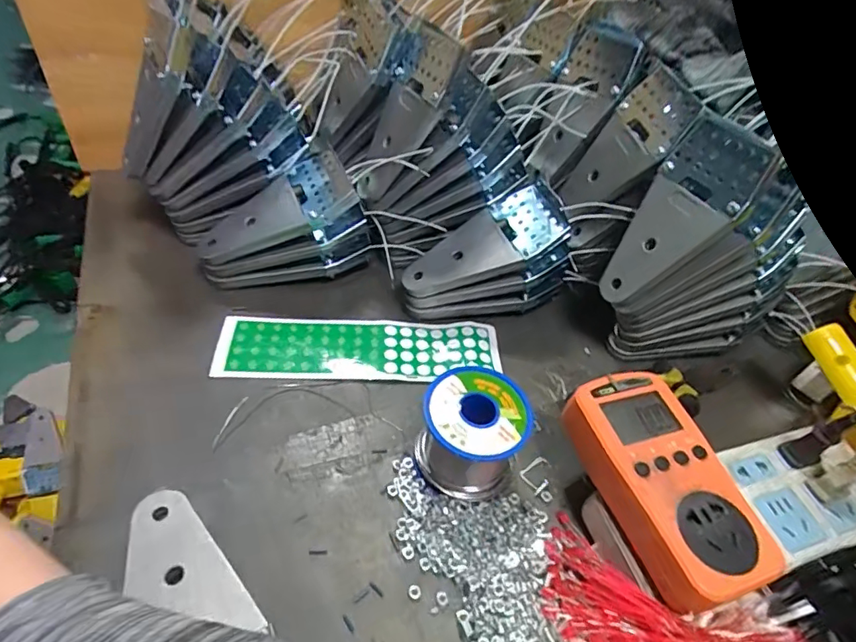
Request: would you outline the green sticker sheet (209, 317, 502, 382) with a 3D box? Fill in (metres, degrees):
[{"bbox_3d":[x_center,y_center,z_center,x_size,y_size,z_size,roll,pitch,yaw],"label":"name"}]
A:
[{"bbox_3d":[-0.052,0.022,0.416,0.217,0.006,0.059,2,44,-6],"label":"green sticker sheet"}]

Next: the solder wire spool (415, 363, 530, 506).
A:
[{"bbox_3d":[0.029,0.071,0.337,0.064,0.060,0.066,5,46,-5],"label":"solder wire spool"}]

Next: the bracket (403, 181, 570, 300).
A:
[{"bbox_3d":[0.042,-0.062,0.439,0.136,0.017,0.068,-29,51,2],"label":"bracket"}]

